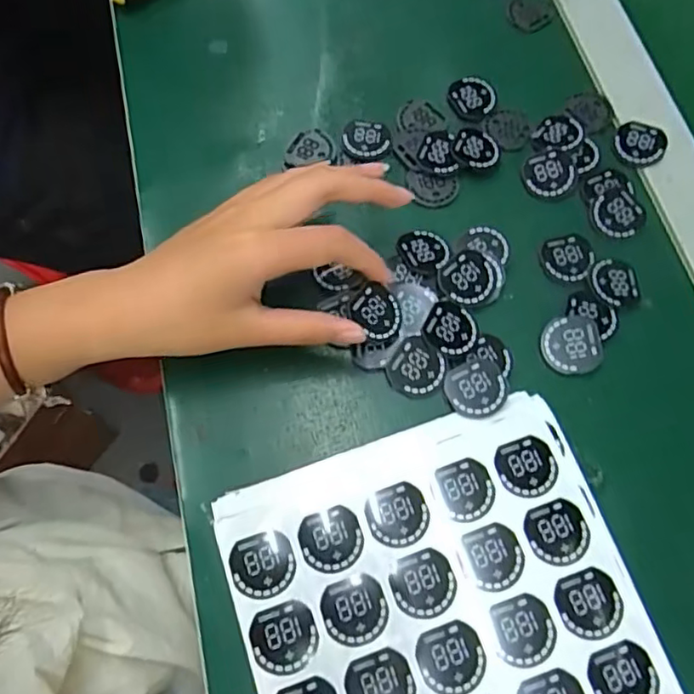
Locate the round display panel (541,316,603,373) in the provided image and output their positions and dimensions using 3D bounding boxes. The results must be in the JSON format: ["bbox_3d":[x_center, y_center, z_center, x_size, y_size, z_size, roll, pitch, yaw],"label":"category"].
[{"bbox_3d":[0.120,-0.001,0.326,0.031,0.005,0.030,-1,69,2],"label":"round display panel"}]

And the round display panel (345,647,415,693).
[{"bbox_3d":[0.015,0.150,0.267,0.029,0.004,0.028,-18,69,-5],"label":"round display panel"}]

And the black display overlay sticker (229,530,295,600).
[{"bbox_3d":[-0.039,0.102,0.285,0.029,0.004,0.027,-18,69,-5],"label":"black display overlay sticker"}]

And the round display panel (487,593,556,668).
[{"bbox_3d":[0.079,0.128,0.275,0.028,0.004,0.028,-1,69,2],"label":"round display panel"}]

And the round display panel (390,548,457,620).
[{"bbox_3d":[0.036,0.110,0.283,0.029,0.004,0.028,-1,69,2],"label":"round display panel"}]

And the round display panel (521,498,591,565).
[{"bbox_3d":[0.100,0.087,0.288,0.029,0.004,0.028,-1,69,2],"label":"round display panel"}]

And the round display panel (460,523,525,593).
[{"bbox_3d":[0.070,0.099,0.286,0.025,0.004,0.028,-15,69,-3],"label":"round display panel"}]

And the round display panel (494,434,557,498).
[{"bbox_3d":[0.089,0.058,0.299,0.029,0.004,0.028,-1,69,2],"label":"round display panel"}]

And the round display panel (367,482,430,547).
[{"bbox_3d":[0.025,0.081,0.294,0.029,0.004,0.028,-1,69,2],"label":"round display panel"}]

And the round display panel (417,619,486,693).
[{"bbox_3d":[0.047,0.139,0.272,0.030,0.004,0.028,-18,69,-5],"label":"round display panel"}]

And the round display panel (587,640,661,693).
[{"bbox_3d":[0.122,0.146,0.267,0.029,0.004,0.028,-1,69,2],"label":"round display panel"}]

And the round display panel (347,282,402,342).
[{"bbox_3d":[0.015,-0.018,0.317,0.031,0.008,0.029,5,80,-27],"label":"round display panel"}]

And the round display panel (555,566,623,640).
[{"bbox_3d":[0.111,0.117,0.277,0.028,0.004,0.028,-1,69,2],"label":"round display panel"}]

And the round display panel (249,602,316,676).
[{"bbox_3d":[-0.028,0.131,0.274,0.029,0.004,0.027,-1,69,2],"label":"round display panel"}]

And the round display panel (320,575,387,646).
[{"bbox_3d":[0.004,0.121,0.279,0.029,0.004,0.028,-16,69,-4],"label":"round display panel"}]

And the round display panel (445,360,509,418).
[{"bbox_3d":[0.068,0.021,0.316,0.032,0.004,0.029,-17,69,-4],"label":"round display panel"}]

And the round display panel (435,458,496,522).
[{"bbox_3d":[0.059,0.069,0.296,0.025,0.004,0.028,-18,69,-5],"label":"round display panel"}]

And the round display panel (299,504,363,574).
[{"bbox_3d":[-0.007,0.092,0.290,0.029,0.004,0.028,-1,69,2],"label":"round display panel"}]

